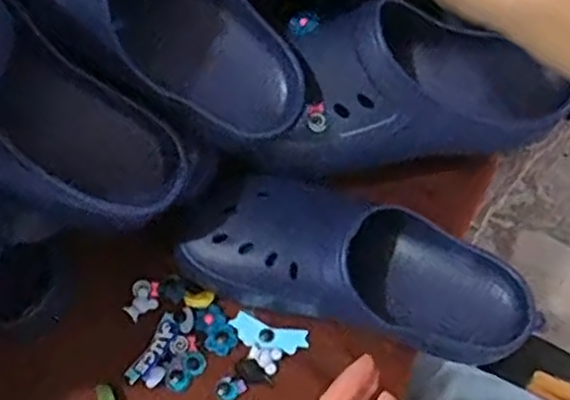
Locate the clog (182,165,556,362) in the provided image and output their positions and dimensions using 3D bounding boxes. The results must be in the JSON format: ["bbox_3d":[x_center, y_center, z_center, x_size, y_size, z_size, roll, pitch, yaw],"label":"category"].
[{"bbox_3d":[0.057,0.044,0.517,0.260,0.081,0.102,16,66,9],"label":"clog"}]

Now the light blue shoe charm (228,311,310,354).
[{"bbox_3d":[-0.013,0.107,0.535,0.062,0.006,0.024,16,66,9],"label":"light blue shoe charm"}]

